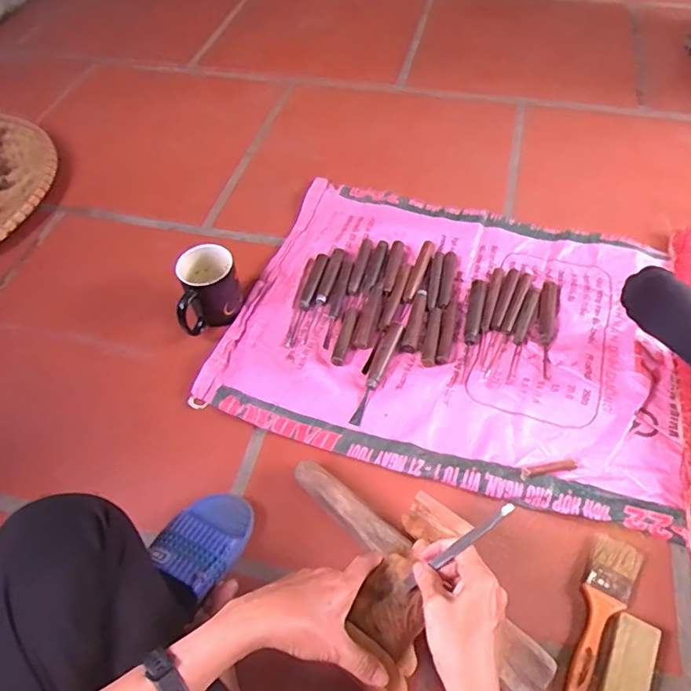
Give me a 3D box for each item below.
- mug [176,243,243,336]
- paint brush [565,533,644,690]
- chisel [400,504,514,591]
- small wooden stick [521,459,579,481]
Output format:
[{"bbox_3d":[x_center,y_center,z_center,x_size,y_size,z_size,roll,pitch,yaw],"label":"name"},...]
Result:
[{"bbox_3d":[-0.208,-0.082,0.796,0.094,0.092,0.097,-17,55,-8],"label":"mug"},{"bbox_3d":[0.263,0.284,0.546,0.047,0.008,0.182,25,60,20],"label":"paint brush"},{"bbox_3d":[0.101,0.187,0.484,0.007,0.142,0.011,11,39,-45],"label":"chisel"},{"bbox_3d":[0.249,0.150,0.644,0.081,0.008,0.015,-6,53,-20],"label":"small wooden stick"}]

